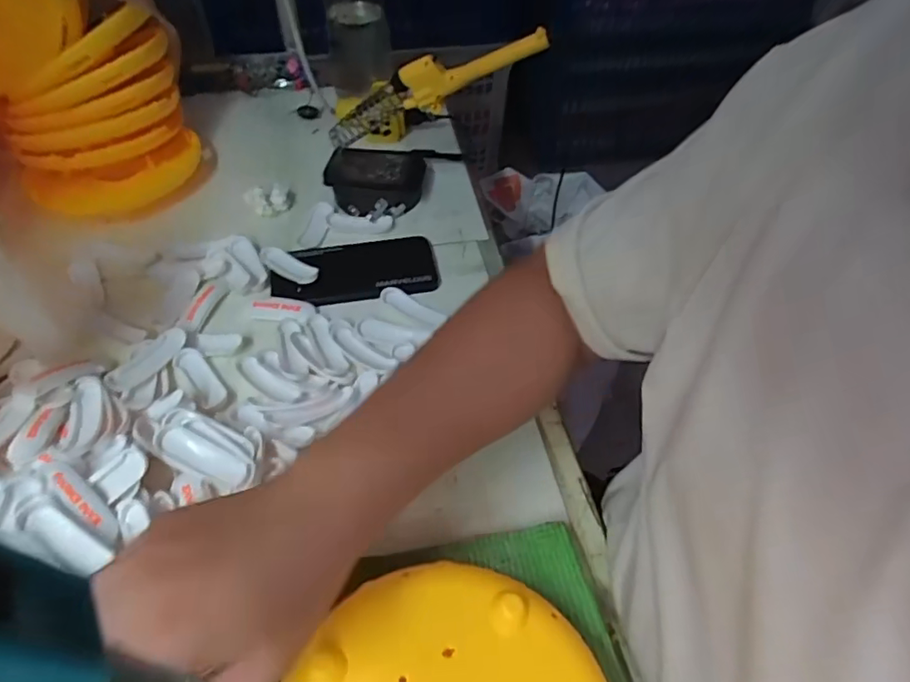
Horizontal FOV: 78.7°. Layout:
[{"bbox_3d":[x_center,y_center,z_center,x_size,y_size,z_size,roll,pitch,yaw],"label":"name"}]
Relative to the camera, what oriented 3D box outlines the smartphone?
[{"bbox_3d":[-0.097,-0.075,0.545,0.156,0.013,0.078,-6,52,-8],"label":"smartphone"}]

